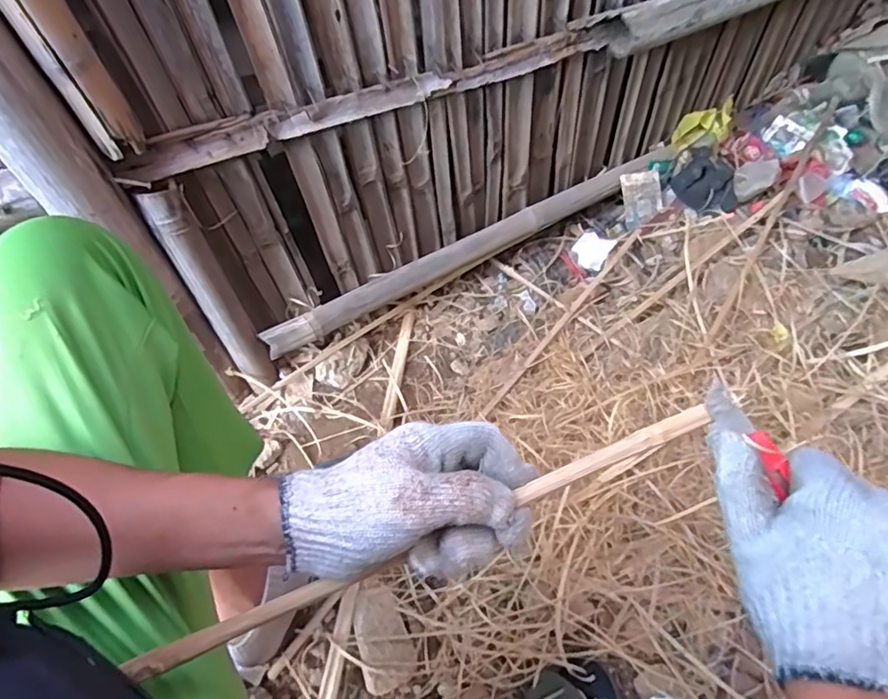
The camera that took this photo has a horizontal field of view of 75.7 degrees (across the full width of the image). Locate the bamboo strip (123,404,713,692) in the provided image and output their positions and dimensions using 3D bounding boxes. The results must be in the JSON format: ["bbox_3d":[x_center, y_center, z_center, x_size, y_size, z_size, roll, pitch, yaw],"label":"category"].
[{"bbox_3d":[-0.019,0.124,0.363,0.398,0.008,0.015,-25,63,1],"label":"bamboo strip"}]

